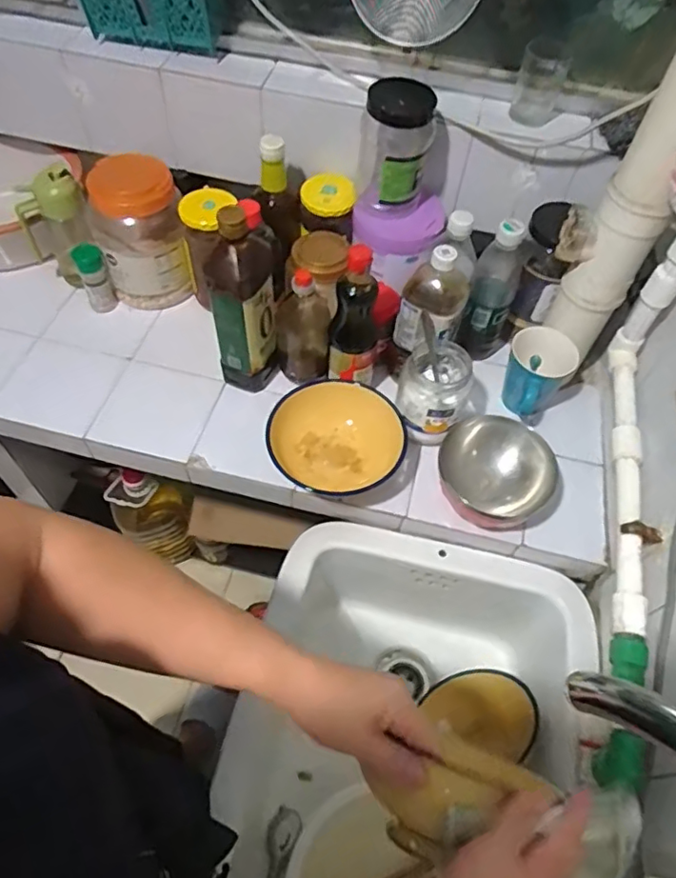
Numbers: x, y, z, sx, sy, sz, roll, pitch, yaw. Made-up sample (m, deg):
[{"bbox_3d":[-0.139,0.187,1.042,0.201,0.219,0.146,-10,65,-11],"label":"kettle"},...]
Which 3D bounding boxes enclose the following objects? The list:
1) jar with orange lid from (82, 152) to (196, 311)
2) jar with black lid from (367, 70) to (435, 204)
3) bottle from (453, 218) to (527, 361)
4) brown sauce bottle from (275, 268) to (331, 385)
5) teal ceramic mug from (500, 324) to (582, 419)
[{"bbox_3d":[-0.304,-0.310,0.872,0.126,0.193,0.128,-23,61,-18],"label":"jar with orange lid"},{"bbox_3d":[0.077,-0.382,0.750,0.082,0.138,0.084,2,56,-3],"label":"jar with black lid"},{"bbox_3d":[0.222,-0.211,0.818,0.069,0.216,0.071,20,57,9],"label":"bottle"},{"bbox_3d":[-0.049,-0.164,0.805,0.076,0.177,0.077,2,56,-3],"label":"brown sauce bottle"},{"bbox_3d":[0.267,-0.077,0.790,0.085,0.108,0.094,20,57,9],"label":"teal ceramic mug"}]

